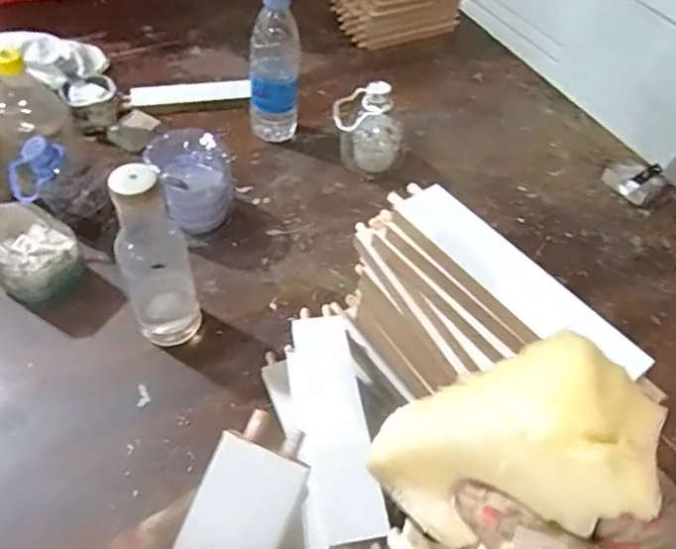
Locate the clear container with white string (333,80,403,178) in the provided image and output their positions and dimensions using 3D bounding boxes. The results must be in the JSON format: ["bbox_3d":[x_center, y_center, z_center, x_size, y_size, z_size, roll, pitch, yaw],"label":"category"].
[{"bbox_3d":[0.041,-0.194,0.782,0.101,0.118,0.068,10,51,3],"label":"clear container with white string"}]

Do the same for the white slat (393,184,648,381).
[{"bbox_3d":[0.118,0.002,0.390,0.043,0.013,0.191,-28,59,-25],"label":"white slat"}]

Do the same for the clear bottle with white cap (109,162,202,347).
[{"bbox_3d":[-0.177,-0.012,0.556,0.065,0.209,0.059,-18,55,-18],"label":"clear bottle with white cap"}]

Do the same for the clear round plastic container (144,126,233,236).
[{"bbox_3d":[-0.176,-0.110,0.701,0.087,0.108,0.087,3,51,-3],"label":"clear round plastic container"}]

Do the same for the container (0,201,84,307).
[{"bbox_3d":[-0.341,-0.019,0.638,0.109,0.065,0.083,34,56,20],"label":"container"}]

